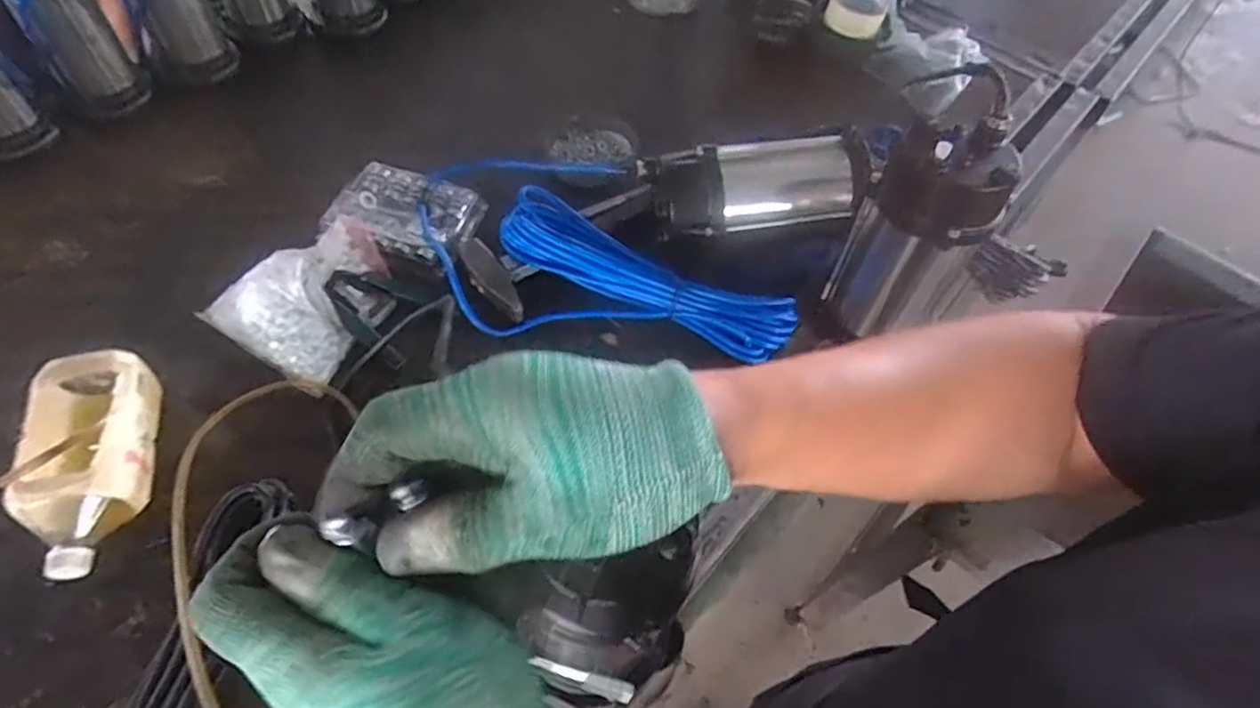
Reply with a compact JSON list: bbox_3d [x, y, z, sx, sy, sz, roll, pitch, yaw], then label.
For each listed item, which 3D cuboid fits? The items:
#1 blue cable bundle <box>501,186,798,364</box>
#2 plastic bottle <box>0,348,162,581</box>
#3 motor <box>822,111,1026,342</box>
[{"bbox_3d":[0.018,-0.098,0.796,0.367,0.063,0.088,22,56,10],"label":"blue cable bundle"},{"bbox_3d":[-0.505,0.102,0.621,0.094,0.073,0.208,-11,57,-13],"label":"plastic bottle"},{"bbox_3d":[0.298,-0.116,0.711,0.116,0.240,0.106,2,55,-4],"label":"motor"}]

